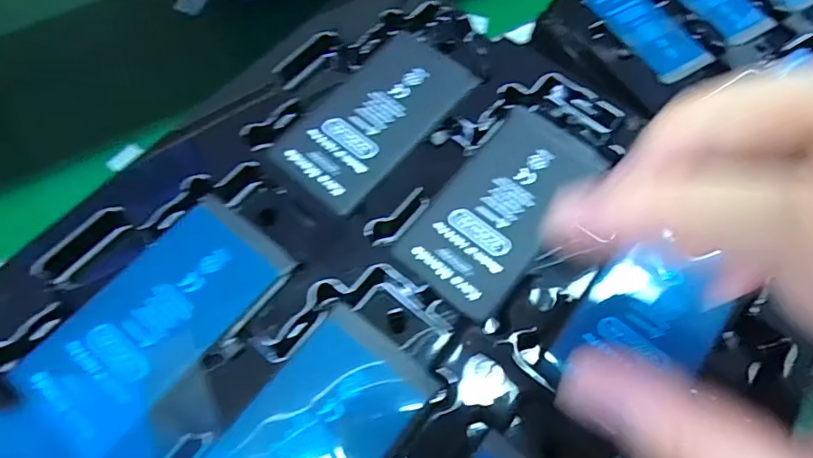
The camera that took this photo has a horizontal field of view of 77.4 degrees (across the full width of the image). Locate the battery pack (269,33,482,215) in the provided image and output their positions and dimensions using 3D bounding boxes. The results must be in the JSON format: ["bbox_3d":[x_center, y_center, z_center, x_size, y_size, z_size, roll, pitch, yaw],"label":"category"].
[{"bbox_3d":[-0.012,-0.046,0.204,0.043,0.004,0.084,37,69,15],"label":"battery pack"}]

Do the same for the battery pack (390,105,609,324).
[{"bbox_3d":[0.036,-0.010,0.190,0.043,0.006,0.083,37,69,15],"label":"battery pack"}]

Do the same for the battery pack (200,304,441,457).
[{"bbox_3d":[-0.032,0.067,0.153,0.044,0.004,0.083,36,68,15],"label":"battery pack"}]

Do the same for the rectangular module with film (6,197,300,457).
[{"bbox_3d":[-0.081,0.028,0.166,0.043,0.004,0.083,36,68,15],"label":"rectangular module with film"}]

